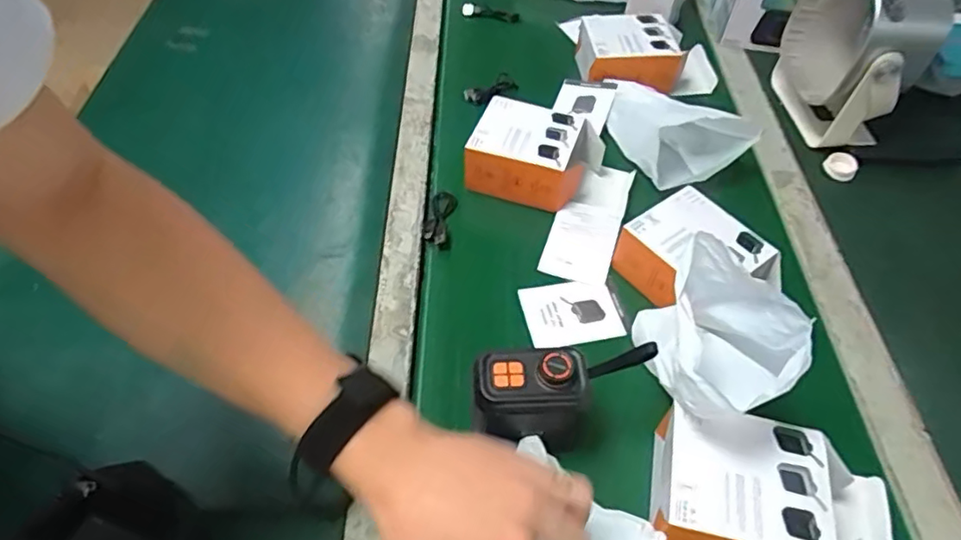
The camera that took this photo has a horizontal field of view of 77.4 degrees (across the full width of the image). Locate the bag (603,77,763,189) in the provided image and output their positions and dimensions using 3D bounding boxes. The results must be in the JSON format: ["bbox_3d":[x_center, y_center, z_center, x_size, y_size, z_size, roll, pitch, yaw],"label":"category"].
[{"bbox_3d":[0.217,-0.171,0.711,0.103,0.067,0.176,-36,60,-23],"label":"bag"}]

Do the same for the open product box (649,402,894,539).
[{"bbox_3d":[0.220,0.174,0.449,0.181,0.064,0.105,7,54,7],"label":"open product box"}]

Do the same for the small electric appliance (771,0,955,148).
[{"bbox_3d":[0.446,-0.264,0.712,0.110,0.190,0.185,-7,53,-6],"label":"small electric appliance"}]

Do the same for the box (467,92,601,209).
[{"bbox_3d":[0.062,-0.131,0.677,0.140,0.068,0.100,15,55,12],"label":"box"}]

